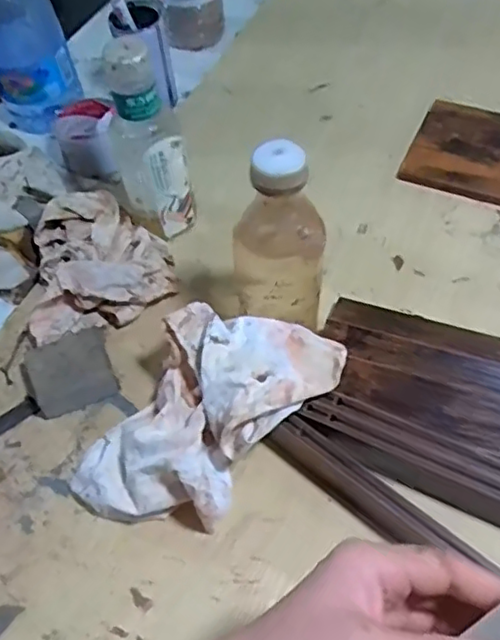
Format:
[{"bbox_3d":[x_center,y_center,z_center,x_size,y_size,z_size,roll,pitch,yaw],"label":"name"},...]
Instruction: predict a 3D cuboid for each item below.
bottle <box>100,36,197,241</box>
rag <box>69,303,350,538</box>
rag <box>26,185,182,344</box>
[{"bbox_3d":[-0.097,-0.162,0.609,0.069,0.196,0.056,-14,56,-6],"label":"bottle"},{"bbox_3d":[-0.035,0.077,0.513,0.119,0.075,0.204,35,65,24],"label":"rag"},{"bbox_3d":[-0.153,-0.067,0.642,0.136,0.046,0.159,-15,56,-6],"label":"rag"}]

